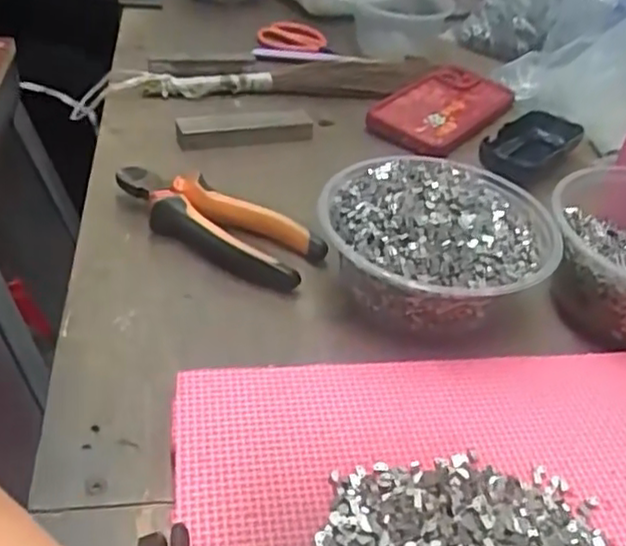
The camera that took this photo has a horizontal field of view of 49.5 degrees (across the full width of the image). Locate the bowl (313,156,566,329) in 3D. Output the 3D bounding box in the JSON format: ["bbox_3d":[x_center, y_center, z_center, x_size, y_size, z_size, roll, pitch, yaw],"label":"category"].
[{"bbox_3d":[0.072,-0.017,0.394,0.135,0.061,0.122,2,39,-6],"label":"bowl"}]

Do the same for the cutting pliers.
[{"bbox_3d":[-0.065,-0.036,0.443,0.146,0.028,0.049,23,42,19],"label":"cutting pliers"}]

